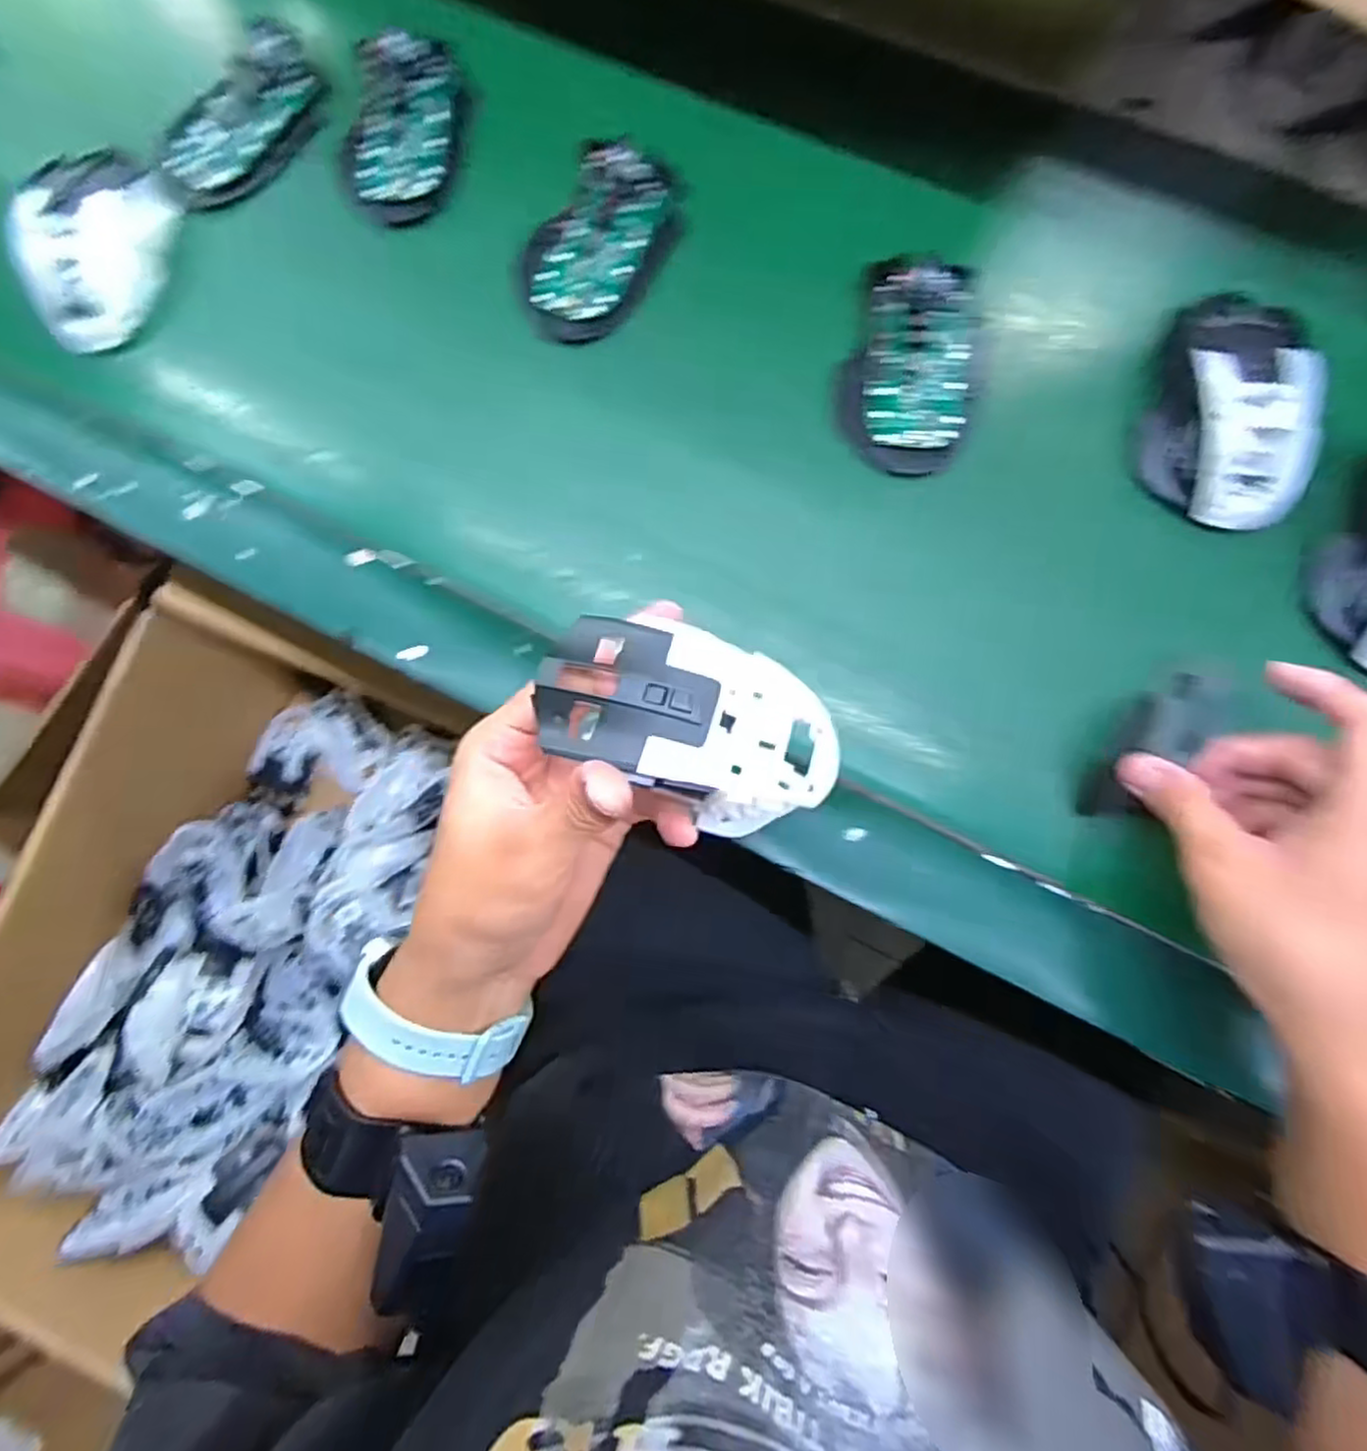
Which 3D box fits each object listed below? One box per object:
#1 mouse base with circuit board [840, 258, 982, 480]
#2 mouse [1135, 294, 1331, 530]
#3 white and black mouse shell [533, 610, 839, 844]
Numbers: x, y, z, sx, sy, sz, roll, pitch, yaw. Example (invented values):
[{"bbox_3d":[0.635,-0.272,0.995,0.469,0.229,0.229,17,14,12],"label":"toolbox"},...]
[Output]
[{"bbox_3d":[0.122,-0.189,0.369,0.067,0.028,0.103,12,84,6],"label":"mouse base with circuit board"},{"bbox_3d":[0.268,-0.159,0.350,0.068,0.037,0.118,0,83,4],"label":"mouse"},{"bbox_3d":[0.004,-0.001,0.259,0.107,0.044,0.063,22,85,7],"label":"white and black mouse shell"}]

